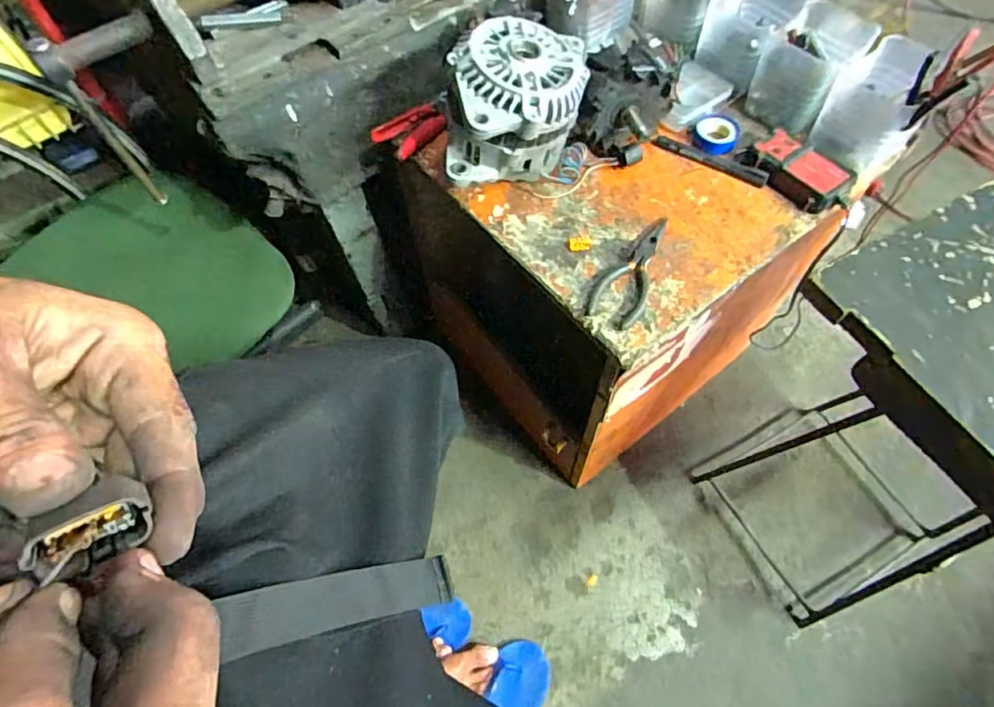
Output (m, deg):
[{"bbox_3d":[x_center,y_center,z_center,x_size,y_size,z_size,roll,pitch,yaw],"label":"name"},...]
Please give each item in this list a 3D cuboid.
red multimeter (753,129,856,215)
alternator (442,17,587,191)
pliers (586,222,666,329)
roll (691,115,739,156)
[{"bbox_3d":[0.334,-0.202,0.617,0.056,0.028,0.104,-37,67,-16],"label":"red multimeter"},{"bbox_3d":[0.020,-0.266,0.589,0.137,0.111,0.168,7,63,6],"label":"alternator"},{"bbox_3d":[0.138,-0.087,0.573,0.051,0.011,0.139,22,65,13],"label":"pliers"},{"bbox_3d":[0.258,-0.258,0.661,0.050,0.018,0.052,-1,62,2],"label":"roll"}]

